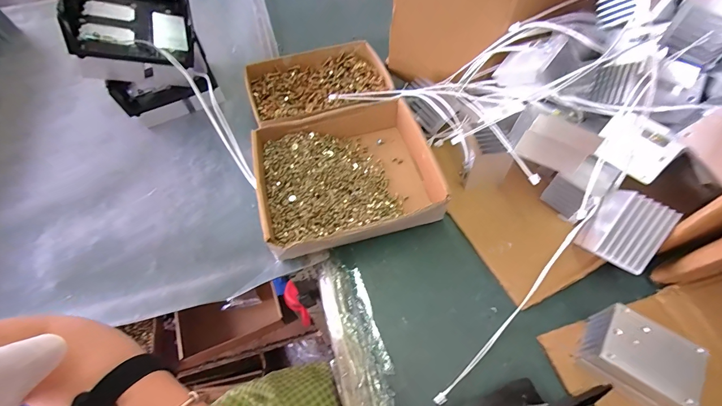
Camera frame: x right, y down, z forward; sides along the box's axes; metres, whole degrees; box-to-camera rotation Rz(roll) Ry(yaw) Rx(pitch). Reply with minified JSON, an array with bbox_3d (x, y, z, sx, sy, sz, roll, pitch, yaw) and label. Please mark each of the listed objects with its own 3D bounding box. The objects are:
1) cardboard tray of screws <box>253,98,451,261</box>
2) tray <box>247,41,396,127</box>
[{"bbox_3d":[-0.018,-0.038,0.427,0.212,0.056,0.188,-17,59,-7],"label":"cardboard tray of screws"},{"bbox_3d":[-0.063,-0.179,0.518,0.211,0.044,0.161,-14,59,-5],"label":"tray"}]

